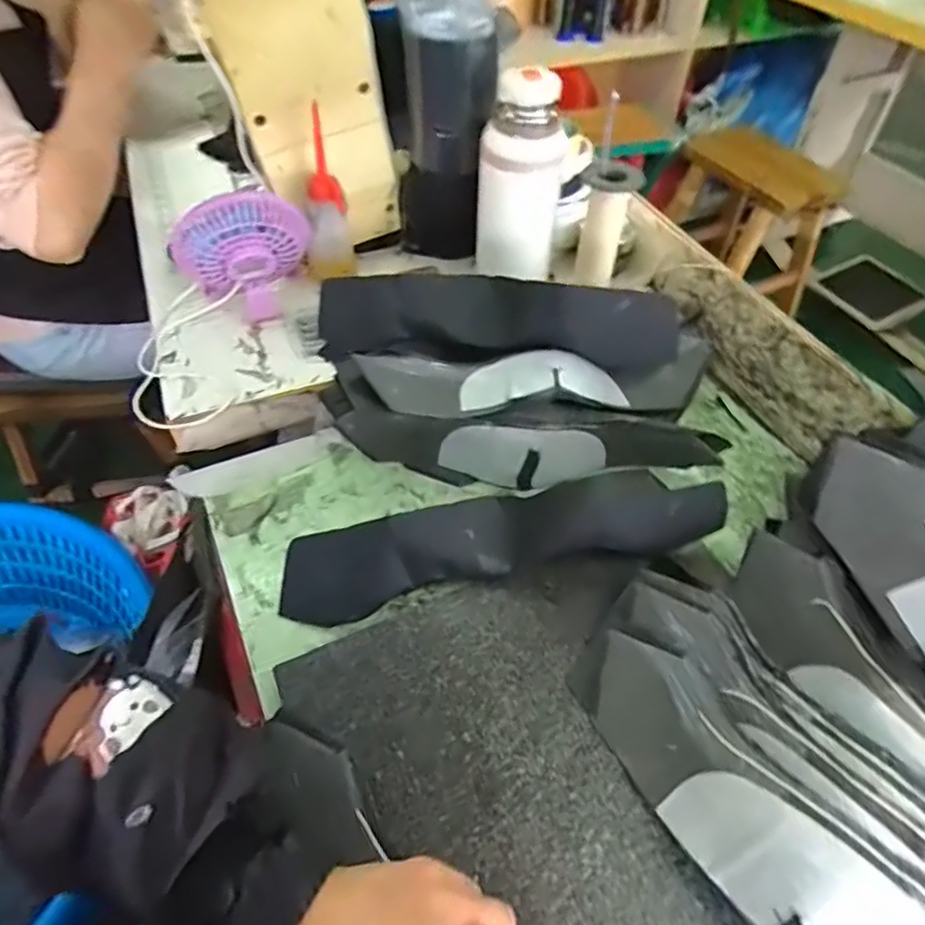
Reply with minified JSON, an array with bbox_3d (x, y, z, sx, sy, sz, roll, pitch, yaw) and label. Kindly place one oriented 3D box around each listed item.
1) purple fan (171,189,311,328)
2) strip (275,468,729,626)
[{"bbox_3d":[-0.216,-0.207,0.615,0.125,0.122,0.072,-19,53,-17],"label":"purple fan"},{"bbox_3d":[0.025,0.063,0.454,0.332,0.081,0.058,-12,50,6],"label":"strip"}]

